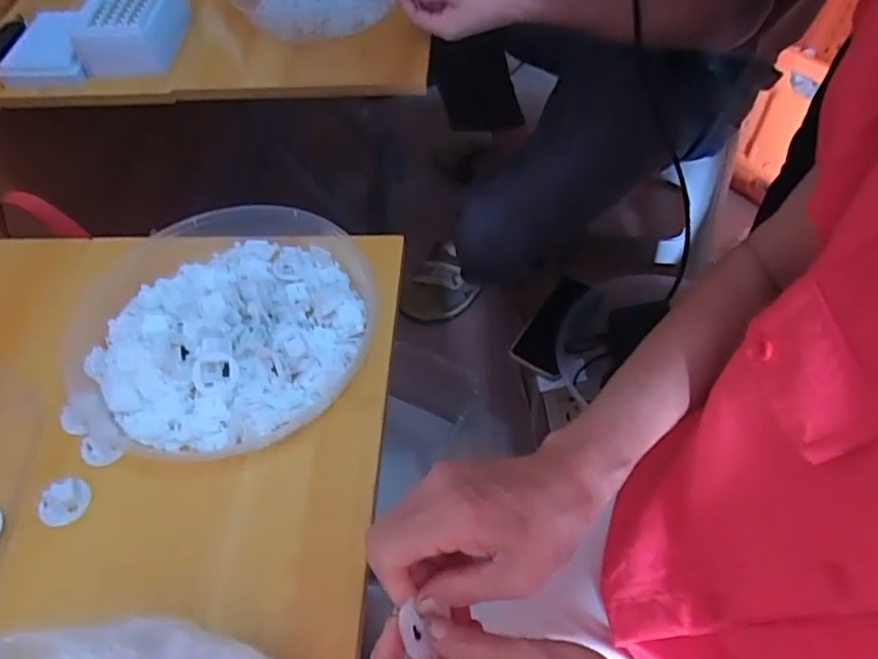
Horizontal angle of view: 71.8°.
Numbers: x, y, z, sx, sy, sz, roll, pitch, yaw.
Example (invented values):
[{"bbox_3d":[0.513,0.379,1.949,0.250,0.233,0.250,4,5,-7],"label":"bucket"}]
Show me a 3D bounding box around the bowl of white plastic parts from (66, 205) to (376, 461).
[{"bbox_3d":[-0.171,-0.011,0.490,0.227,0.037,0.232,-11,55,-4],"label":"bowl of white plastic parts"}]

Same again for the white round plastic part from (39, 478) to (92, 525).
[{"bbox_3d":[-0.254,0.117,0.411,0.030,0.015,0.026,-35,60,-20],"label":"white round plastic part"}]

